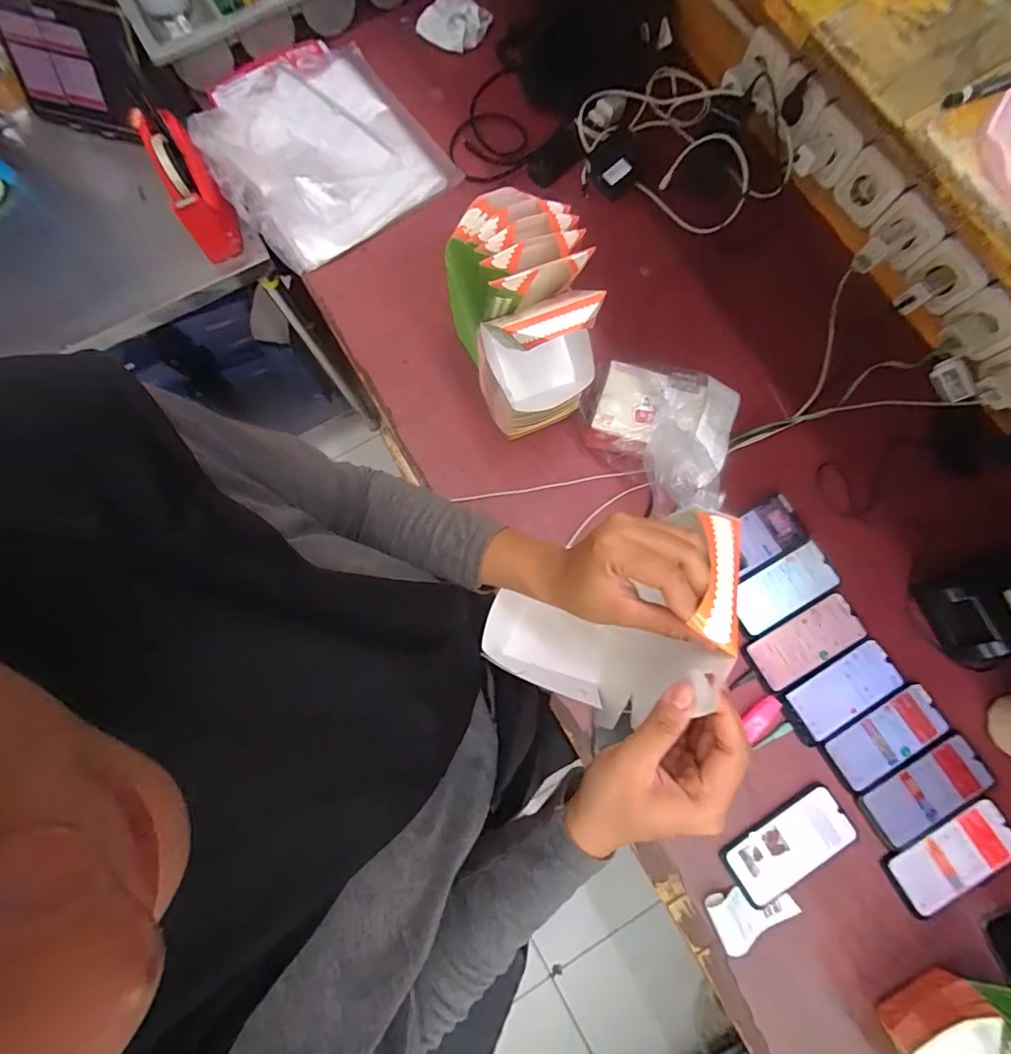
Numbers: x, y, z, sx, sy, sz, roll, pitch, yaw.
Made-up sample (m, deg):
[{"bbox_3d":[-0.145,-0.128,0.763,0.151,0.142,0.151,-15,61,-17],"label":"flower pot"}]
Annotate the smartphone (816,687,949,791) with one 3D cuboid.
[{"bbox_3d":[0.510,0.282,0.633,0.162,0.008,0.073,-28,81,-5],"label":"smartphone"}]

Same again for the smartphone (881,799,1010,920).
[{"bbox_3d":[0.577,0.426,0.606,0.167,0.012,0.081,-28,81,-5],"label":"smartphone"}]

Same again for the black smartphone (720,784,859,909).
[{"bbox_3d":[0.368,0.410,0.602,0.167,0.010,0.075,-31,81,-6],"label":"black smartphone"}]

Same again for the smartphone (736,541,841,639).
[{"bbox_3d":[0.395,0.089,0.671,0.151,0.015,0.075,-31,81,-6],"label":"smartphone"}]

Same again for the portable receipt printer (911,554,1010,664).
[{"bbox_3d":[0.649,0.104,0.615,0.134,0.080,0.117,-23,80,-4],"label":"portable receipt printer"}]

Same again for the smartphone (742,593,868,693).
[{"bbox_3d":[0.416,0.159,0.652,0.158,0.006,0.073,-28,81,-5],"label":"smartphone"}]

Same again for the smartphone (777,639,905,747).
[{"bbox_3d":[0.459,0.225,0.644,0.164,0.007,0.077,-29,81,-5],"label":"smartphone"}]

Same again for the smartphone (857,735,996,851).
[{"bbox_3d":[0.553,0.348,0.618,0.163,0.013,0.081,-28,81,-5],"label":"smartphone"}]

